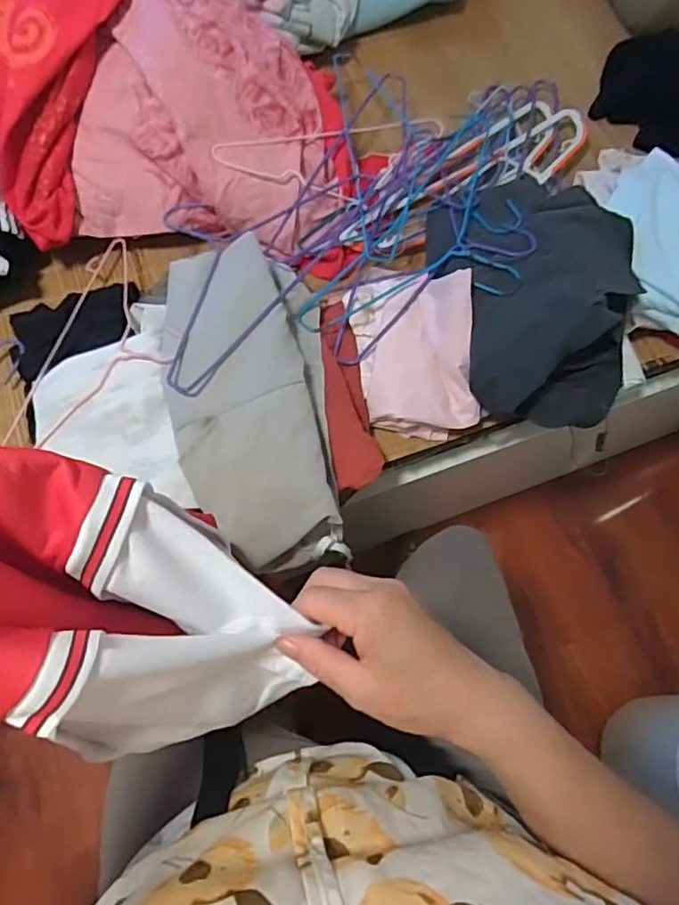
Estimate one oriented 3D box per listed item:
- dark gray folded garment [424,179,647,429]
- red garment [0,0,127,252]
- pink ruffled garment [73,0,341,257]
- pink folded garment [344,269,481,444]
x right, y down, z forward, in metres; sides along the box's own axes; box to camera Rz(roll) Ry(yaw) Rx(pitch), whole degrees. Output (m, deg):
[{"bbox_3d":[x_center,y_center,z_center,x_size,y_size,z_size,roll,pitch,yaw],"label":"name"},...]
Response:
[{"bbox_3d":[0.238,-0.188,0.718,0.236,0.095,0.298,0,70,-1],"label":"dark gray folded garment"},{"bbox_3d":[-0.363,-0.462,0.753,0.157,0.054,0.398,9,93,2],"label":"red garment"},{"bbox_3d":[-0.166,-0.450,0.798,0.313,0.157,0.335,4,69,0],"label":"pink ruffled garment"},{"bbox_3d":[0.086,-0.138,0.734,0.133,0.085,0.227,-9,70,-4],"label":"pink folded garment"}]

